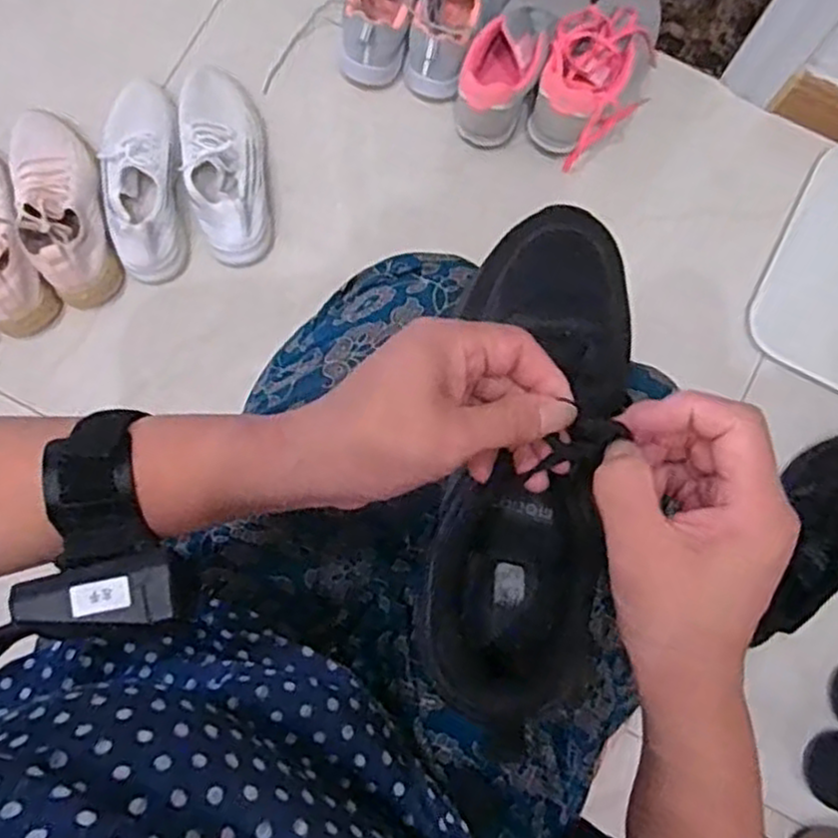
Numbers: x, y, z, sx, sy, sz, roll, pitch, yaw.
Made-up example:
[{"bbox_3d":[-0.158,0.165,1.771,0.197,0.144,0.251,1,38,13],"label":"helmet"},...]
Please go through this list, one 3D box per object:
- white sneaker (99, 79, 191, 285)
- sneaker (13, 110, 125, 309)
[{"bbox_3d":[-0.318,-0.287,0.889,0.094,0.075,0.249,-10,79,-2],"label":"white sneaker"},{"bbox_3d":[-0.404,-0.251,0.864,0.092,0.087,0.232,-19,79,-4],"label":"sneaker"}]

